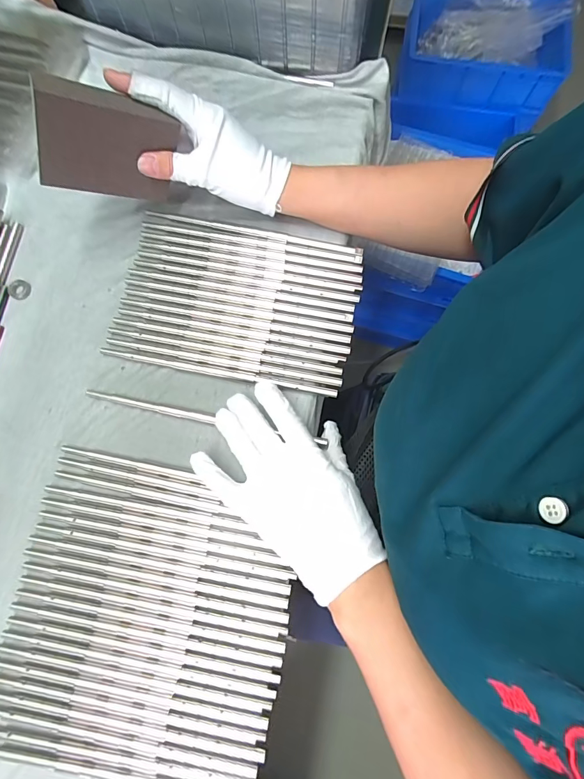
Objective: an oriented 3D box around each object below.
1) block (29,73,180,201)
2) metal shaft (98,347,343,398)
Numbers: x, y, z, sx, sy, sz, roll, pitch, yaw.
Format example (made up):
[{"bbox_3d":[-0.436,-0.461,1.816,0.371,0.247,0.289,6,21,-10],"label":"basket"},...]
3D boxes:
[{"bbox_3d":[-0.143,-0.187,0.302,0.094,0.070,0.020,-1,56,-30],"label":"block"},{"bbox_3d":[-0.067,-0.016,0.340,0.212,0.004,0.007,10,76,4],"label":"metal shaft"}]

